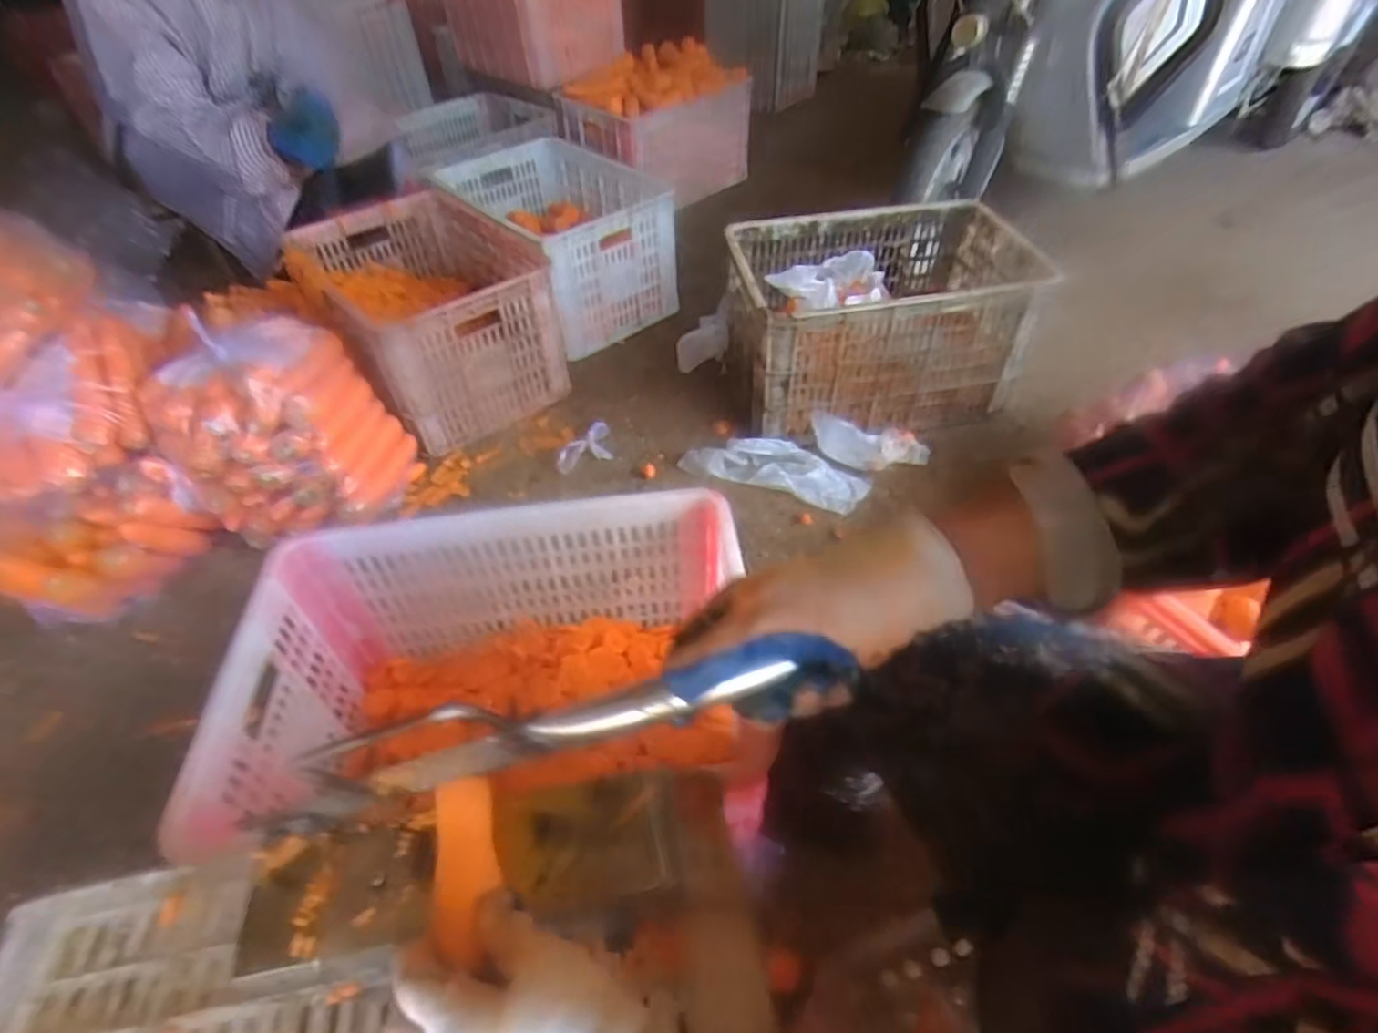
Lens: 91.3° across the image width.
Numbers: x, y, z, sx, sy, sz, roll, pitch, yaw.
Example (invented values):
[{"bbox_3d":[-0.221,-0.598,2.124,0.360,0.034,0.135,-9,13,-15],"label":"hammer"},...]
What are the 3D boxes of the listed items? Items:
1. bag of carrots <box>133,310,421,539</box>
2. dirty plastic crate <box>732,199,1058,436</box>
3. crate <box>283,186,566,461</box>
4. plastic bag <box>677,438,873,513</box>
[{"bbox_3d":[-0.683,-0.136,1.146,0.230,0.412,0.288,-10,41,14],"label":"bag of carrots"},{"bbox_3d":[0.371,-0.402,1.346,0.557,0.267,0.377,-4,46,-2],"label":"dirty plastic crate"},{"bbox_3d":[-0.542,-0.427,1.422,0.375,0.289,0.500,-31,53,-25],"label":"crate"},{"bbox_3d":[0.160,-0.093,1.275,0.357,0.055,0.126,12,48,13],"label":"plastic bag"}]

